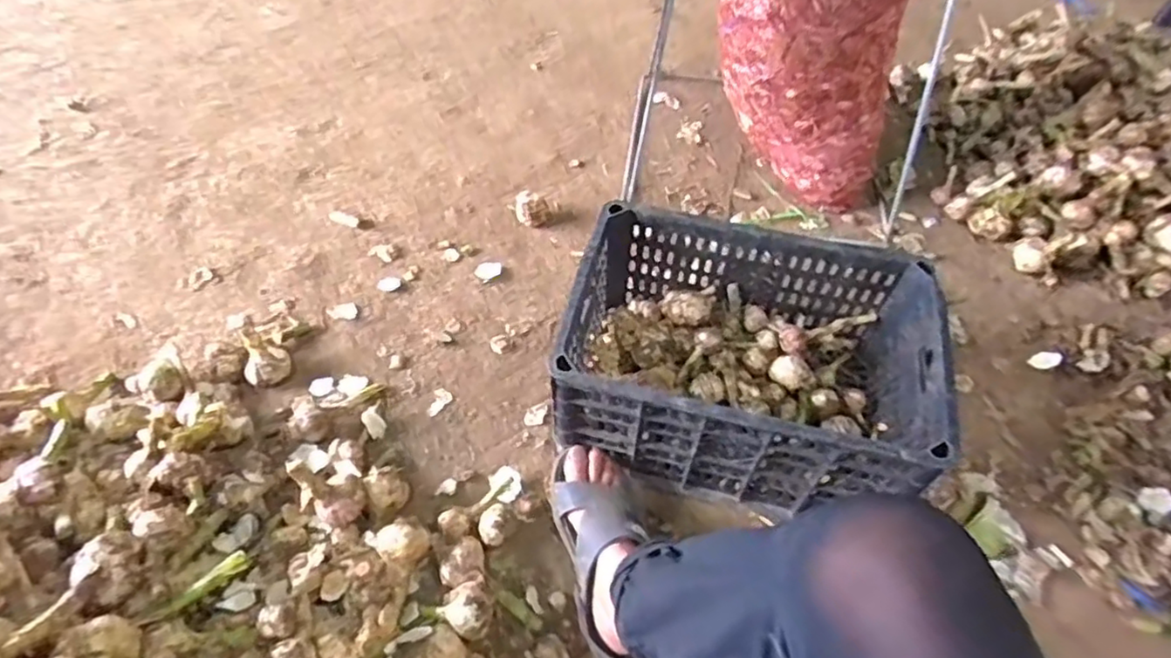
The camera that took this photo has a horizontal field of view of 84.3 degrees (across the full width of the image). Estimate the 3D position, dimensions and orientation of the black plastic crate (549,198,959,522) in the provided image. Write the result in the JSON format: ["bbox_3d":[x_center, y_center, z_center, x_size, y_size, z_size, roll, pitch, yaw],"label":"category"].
[{"bbox_3d":[0.209,0.046,0.857,0.435,0.228,0.295,10,53,9],"label":"black plastic crate"}]

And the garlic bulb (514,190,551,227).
[{"bbox_3d":[-0.098,-0.224,1.190,0.062,0.049,0.063,-10,52,-7],"label":"garlic bulb"}]

